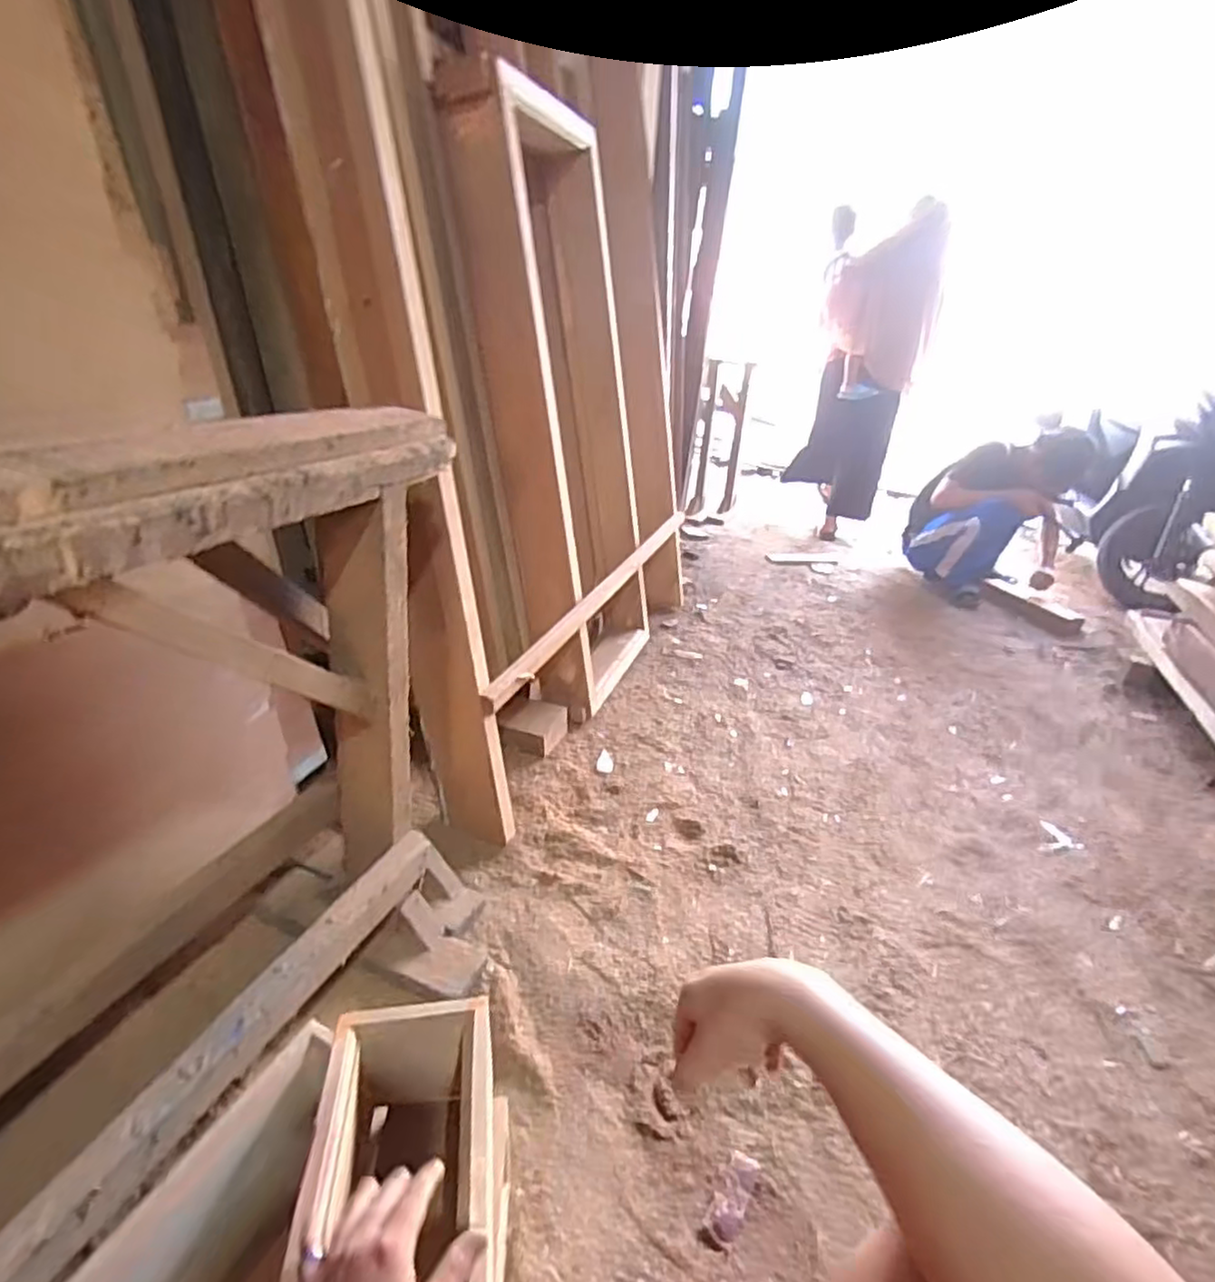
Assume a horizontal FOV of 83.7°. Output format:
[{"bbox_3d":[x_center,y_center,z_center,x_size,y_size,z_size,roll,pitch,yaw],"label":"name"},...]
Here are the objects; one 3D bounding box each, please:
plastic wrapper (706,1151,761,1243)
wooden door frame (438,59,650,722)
[{"bbox_3d":[0.152,0.666,0.814,0.037,0.007,0.097,19,31,27],"label":"plastic wrapper"},{"bbox_3d":[-0.092,-0.483,1.624,0.151,1.289,0.563,2,26,20],"label":"wooden door frame"}]

